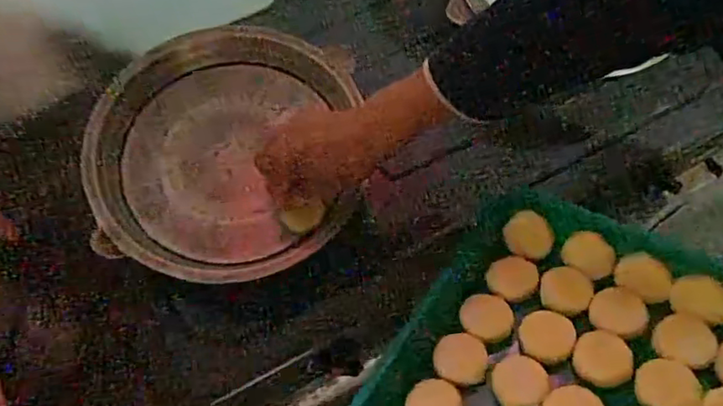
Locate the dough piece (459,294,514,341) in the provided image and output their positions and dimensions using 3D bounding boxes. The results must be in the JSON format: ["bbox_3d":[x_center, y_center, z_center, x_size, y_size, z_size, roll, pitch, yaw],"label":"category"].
[{"bbox_3d":[0.097,0.090,0.475,0.040,0.015,0.040,-30,47,-5],"label":"dough piece"}]

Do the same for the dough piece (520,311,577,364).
[{"bbox_3d":[0.139,0.100,0.456,0.039,0.016,0.038,25,65,31],"label":"dough piece"}]

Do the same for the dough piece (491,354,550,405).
[{"bbox_3d":[0.114,0.131,0.441,0.038,0.016,0.038,-7,55,10],"label":"dough piece"}]

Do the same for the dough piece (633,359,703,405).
[{"bbox_3d":[0.204,0.124,0.410,0.040,0.004,0.042,-6,46,7],"label":"dough piece"}]

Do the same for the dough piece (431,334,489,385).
[{"bbox_3d":[0.073,0.115,0.453,0.037,0.014,0.036,1,67,-1],"label":"dough piece"}]

